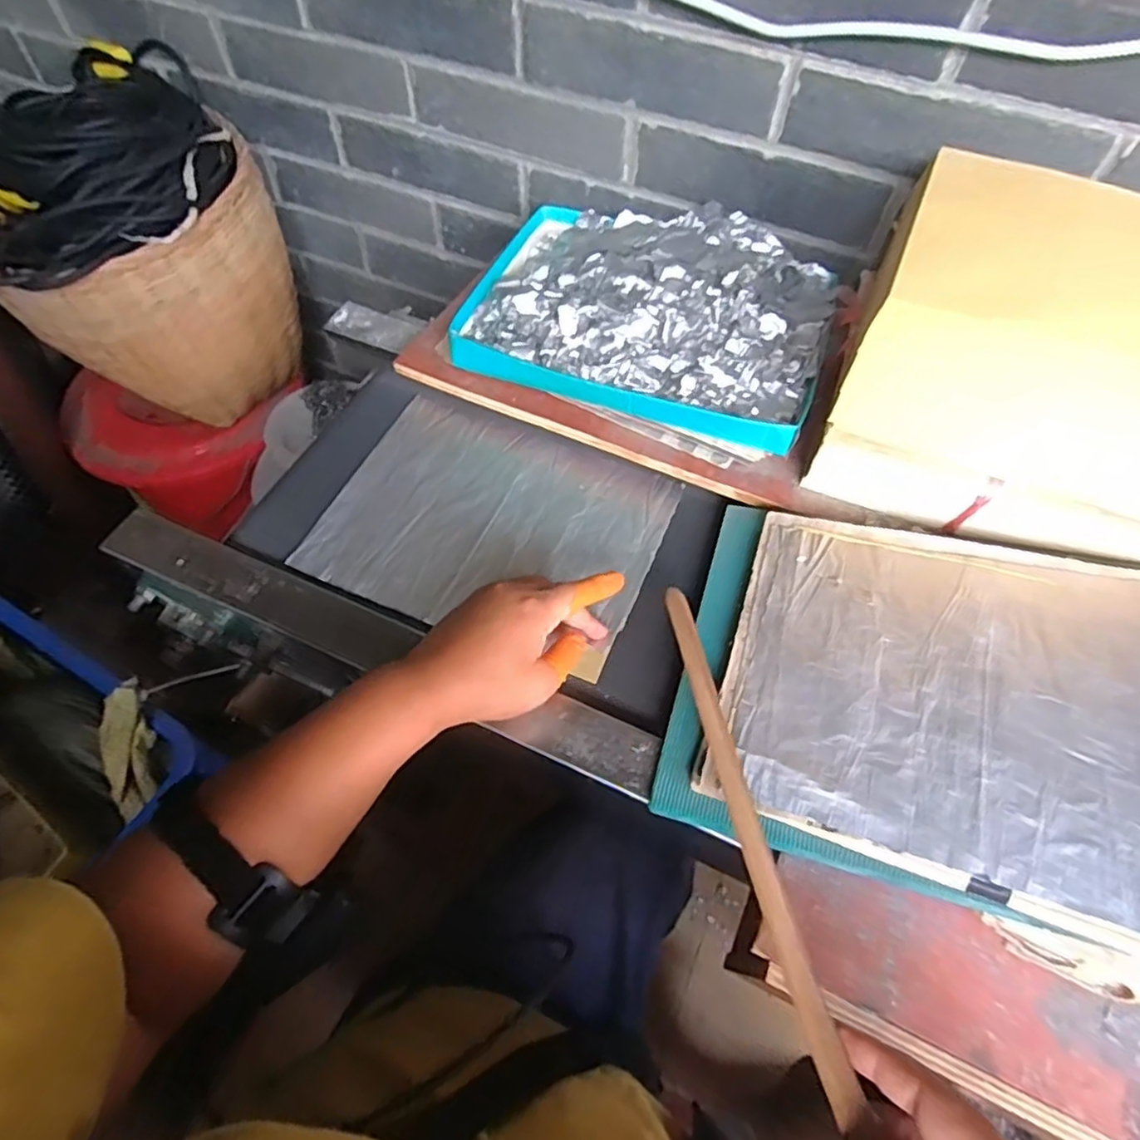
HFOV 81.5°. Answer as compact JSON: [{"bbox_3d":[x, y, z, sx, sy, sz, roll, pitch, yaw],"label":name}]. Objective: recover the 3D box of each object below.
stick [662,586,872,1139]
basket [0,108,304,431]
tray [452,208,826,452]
[{"bbox_3d":[0.085,0.110,0.339,0.015,0.006,0.267,-6,45,-4],"label":"stick"},{"bbox_3d":[-0.522,-0.350,0.843,0.312,0.278,0.277,-32,64,-18],"label":"basket"},{"bbox_3d":[0.071,-0.237,0.582,0.306,0.047,0.234,19,61,10],"label":"tray"}]

